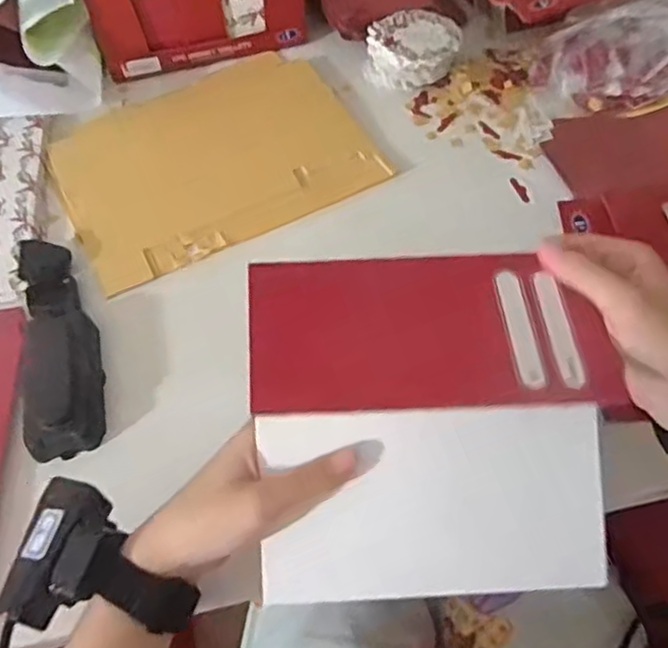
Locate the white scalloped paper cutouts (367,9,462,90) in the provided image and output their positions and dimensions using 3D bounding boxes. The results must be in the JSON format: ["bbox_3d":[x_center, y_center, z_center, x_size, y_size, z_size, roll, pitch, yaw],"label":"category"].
[{"bbox_3d":[0.073,-0.244,0.620,0.076,0.053,0.065,-12,53,-3],"label":"white scalloped paper cutouts"}]

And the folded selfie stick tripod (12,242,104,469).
[{"bbox_3d":[-0.200,0.011,0.492,0.050,0.025,0.180,-16,54,-6],"label":"folded selfie stick tripod"}]

